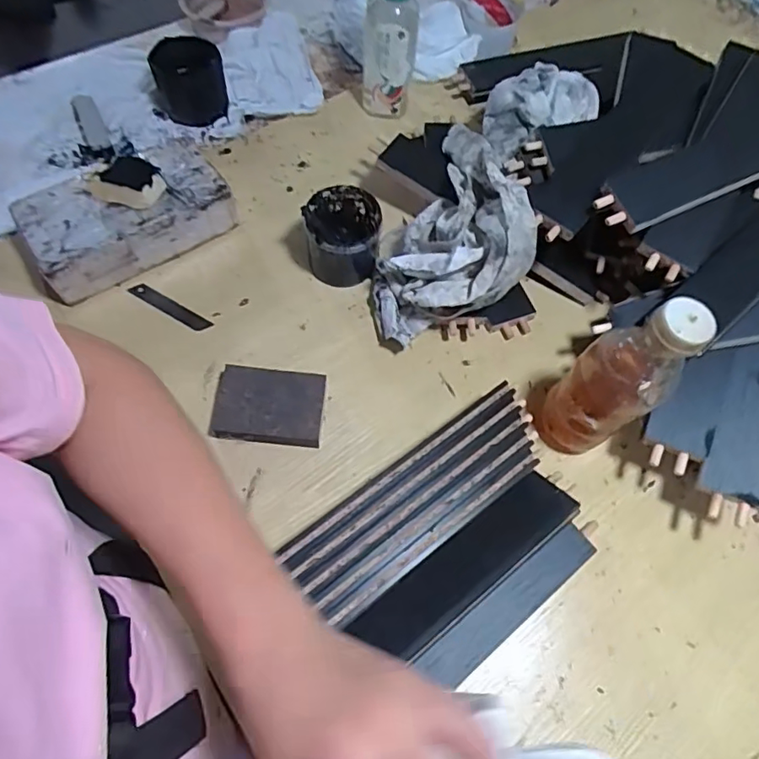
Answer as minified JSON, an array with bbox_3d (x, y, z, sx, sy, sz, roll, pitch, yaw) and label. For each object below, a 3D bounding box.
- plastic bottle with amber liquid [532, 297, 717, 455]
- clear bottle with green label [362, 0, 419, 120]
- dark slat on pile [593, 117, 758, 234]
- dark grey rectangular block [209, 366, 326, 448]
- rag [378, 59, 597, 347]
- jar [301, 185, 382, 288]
[{"bbox_3d":[0.196,0.003,0.477,0.063,0.200,0.074,-40,72,-20],"label":"plastic bottle with amber liquid"},{"bbox_3d":[0.013,-0.410,0.661,0.065,0.216,0.064,2,64,-2],"label":"clear bottle with green label"},{"bbox_3d":[0.349,-0.220,0.548,0.306,0.015,0.062,-23,68,-9],"label":"dark slat on pile"},{"bbox_3d":[-0.107,0.025,0.536,0.102,0.019,0.069,4,64,-1],"label":"dark grey rectangular block"},{"bbox_3d":[0.121,-0.220,0.626,0.151,0.105,0.416,24,65,9],"label":"rag"},{"bbox_3d":[-0.039,-0.152,0.600,0.075,0.073,0.083,4,64,-1],"label":"jar"}]

